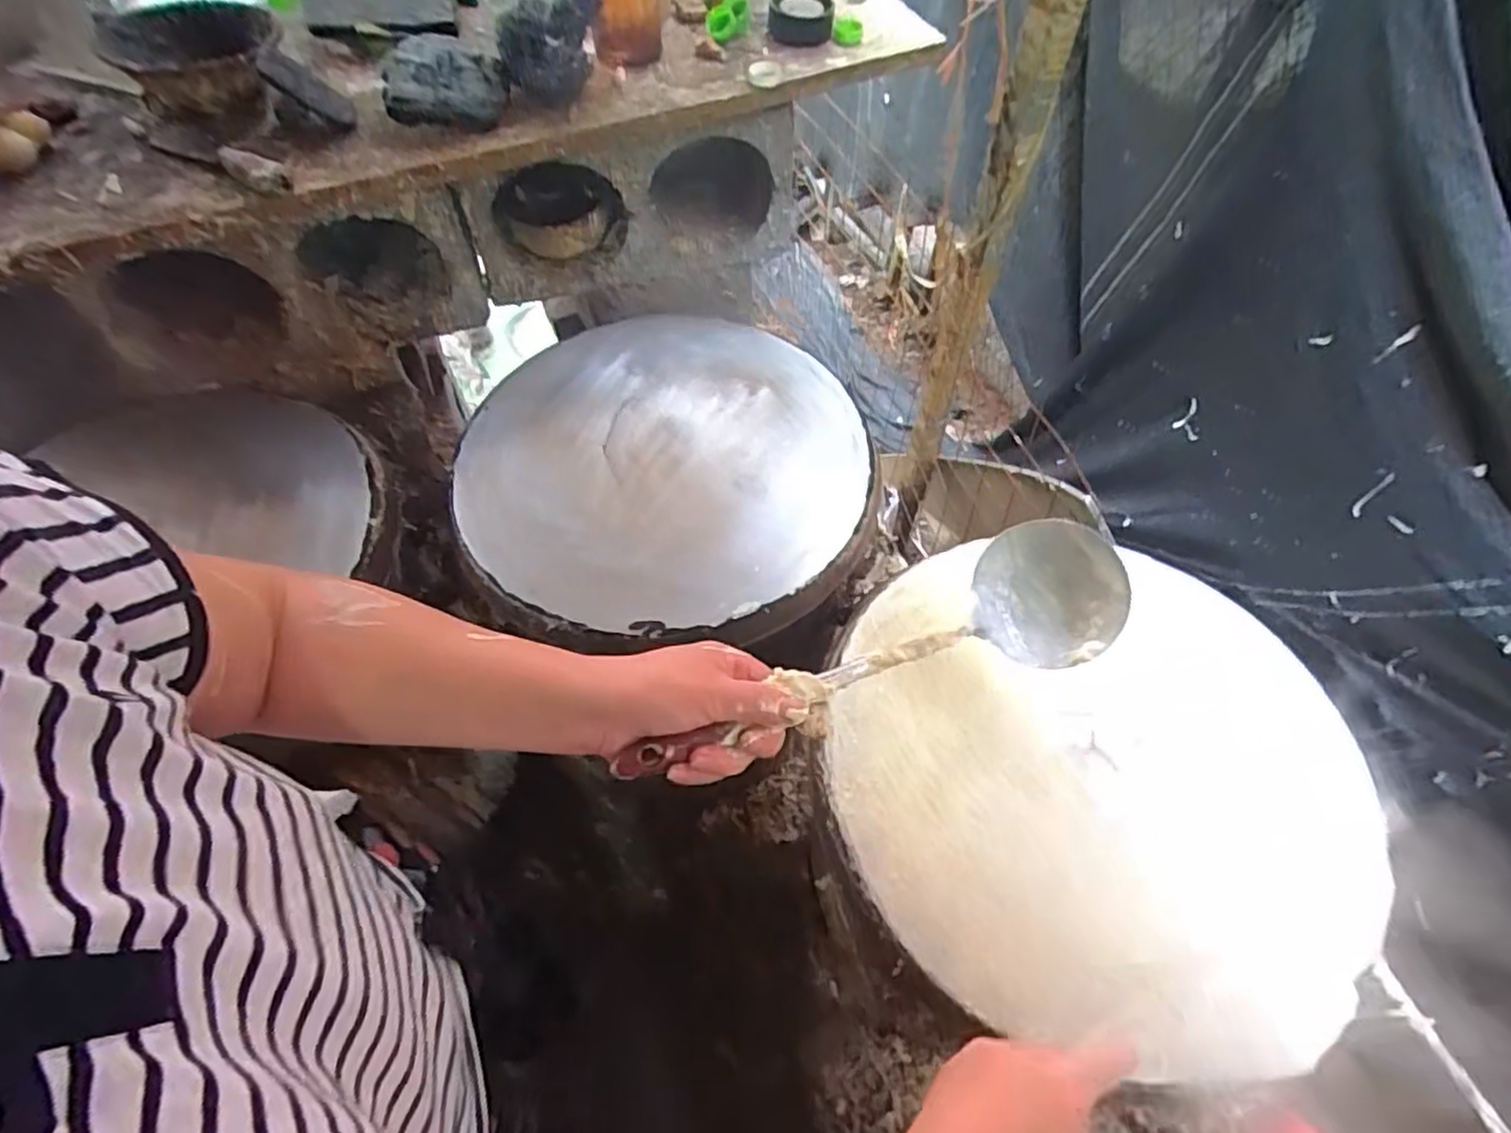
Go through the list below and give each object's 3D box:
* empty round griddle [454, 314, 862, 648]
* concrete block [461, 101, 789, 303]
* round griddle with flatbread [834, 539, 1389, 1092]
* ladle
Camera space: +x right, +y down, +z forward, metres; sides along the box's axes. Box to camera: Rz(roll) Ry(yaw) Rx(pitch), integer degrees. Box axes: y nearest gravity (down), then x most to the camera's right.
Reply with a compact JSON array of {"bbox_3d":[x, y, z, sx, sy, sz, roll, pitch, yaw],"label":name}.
[{"bbox_3d":[-0.082,-0.106,0.663,0.356,0.023,0.362,0,57,0],"label":"empty round griddle"},{"bbox_3d":[-0.139,-0.428,0.836,0.368,0.180,0.111,-18,60,-11],"label":"concrete block"},{"bbox_3d":[0.255,0.149,0.513,0.393,0.053,0.337,0,57,-1],"label":"round griddle with flatbread"},{"bbox_3d":[0.076,0.057,0.441,0.328,0.053,0.090,-19,60,-14],"label":"ladle"}]

